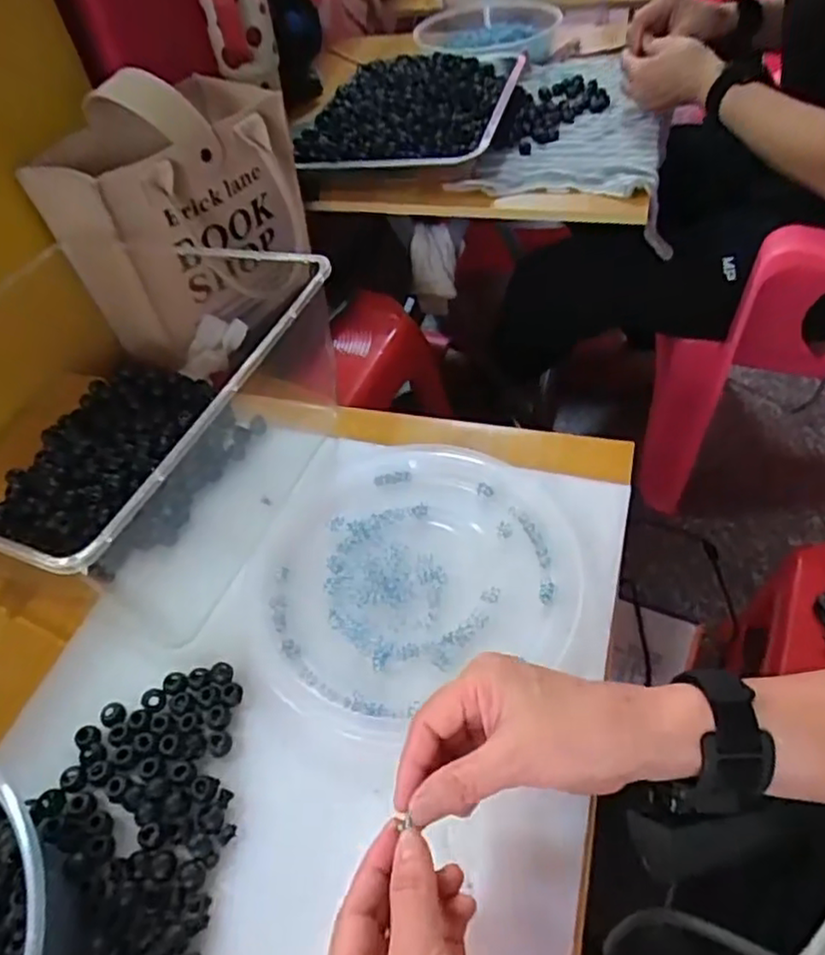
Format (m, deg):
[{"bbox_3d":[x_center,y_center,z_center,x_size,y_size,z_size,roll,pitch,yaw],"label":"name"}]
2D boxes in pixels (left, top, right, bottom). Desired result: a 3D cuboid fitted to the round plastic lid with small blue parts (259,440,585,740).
[{"bbox_3d":[-0.003,0.066,0.517,0.240,0.019,0.224,-2,50,2],"label":"round plastic lid with small blue parts"}]

